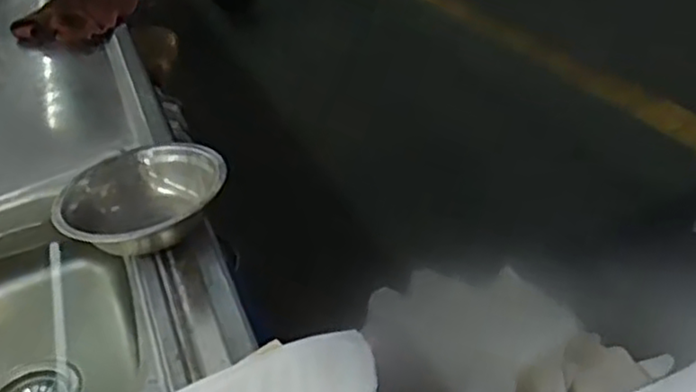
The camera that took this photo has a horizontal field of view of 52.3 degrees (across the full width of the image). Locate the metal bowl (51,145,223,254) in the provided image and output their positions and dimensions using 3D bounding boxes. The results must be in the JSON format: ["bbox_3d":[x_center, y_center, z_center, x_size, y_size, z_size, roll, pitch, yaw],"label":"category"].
[{"bbox_3d":[-0.201,0.011,0.715,0.159,0.060,0.159,-6,32,3],"label":"metal bowl"}]

